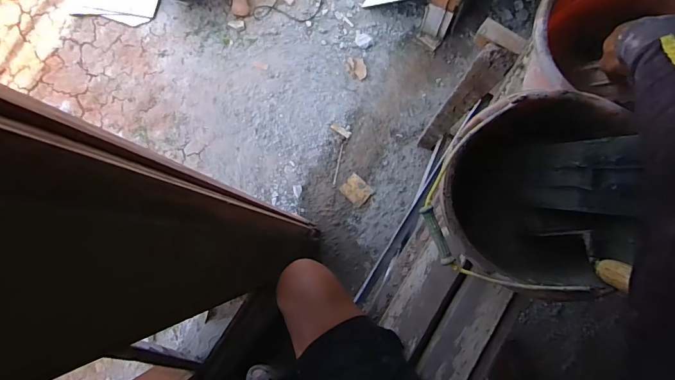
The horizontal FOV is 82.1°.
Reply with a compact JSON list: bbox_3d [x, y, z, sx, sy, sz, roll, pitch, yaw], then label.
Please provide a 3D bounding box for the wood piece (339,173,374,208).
[{"bbox_3d":[0.094,0.002,1.938,0.138,0.019,0.117,44,86,7],"label":"wood piece"}]

